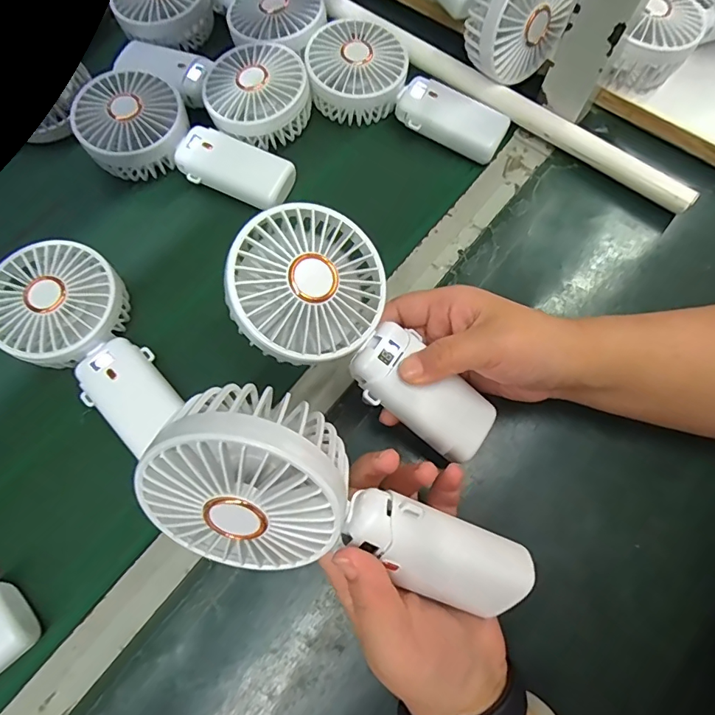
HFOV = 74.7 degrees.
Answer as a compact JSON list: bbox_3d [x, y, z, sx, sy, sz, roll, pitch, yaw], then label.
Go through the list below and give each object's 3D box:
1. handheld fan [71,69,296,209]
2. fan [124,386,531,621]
[{"bbox_3d":[-0.143,-0.169,0.384,0.174,0.035,0.080,29,76,7],"label":"handheld fan"},{"bbox_3d":[-0.013,0.079,0.221,0.172,0.044,0.091,36,111,-20],"label":"fan"}]

